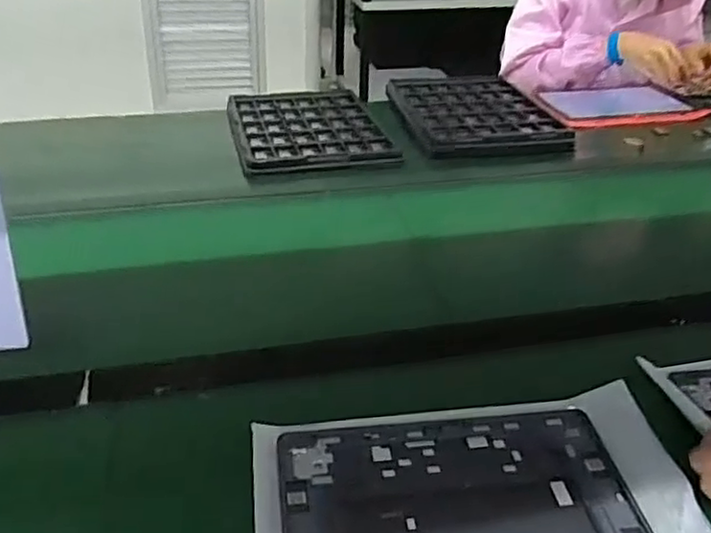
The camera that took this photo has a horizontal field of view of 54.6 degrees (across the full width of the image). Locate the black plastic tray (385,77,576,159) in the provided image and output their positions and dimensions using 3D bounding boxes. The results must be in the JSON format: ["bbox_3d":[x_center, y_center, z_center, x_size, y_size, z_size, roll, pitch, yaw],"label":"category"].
[{"bbox_3d":[0.192,-0.258,1.145,0.228,0.027,0.384,-3,32,-10],"label":"black plastic tray"}]

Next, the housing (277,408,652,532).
[{"bbox_3d":[0.076,0.175,0.497,0.252,0.012,0.174,-1,31,-7],"label":"housing"}]

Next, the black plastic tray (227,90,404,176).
[{"bbox_3d":[-0.082,-0.229,1.116,0.227,0.021,0.342,-5,32,-14],"label":"black plastic tray"}]

